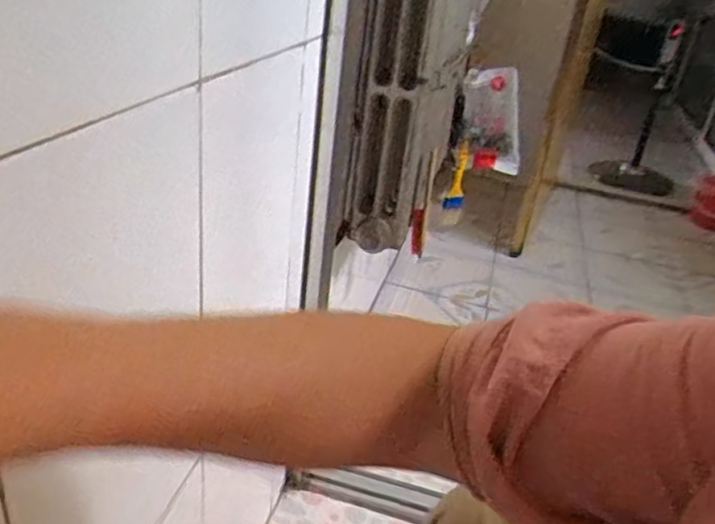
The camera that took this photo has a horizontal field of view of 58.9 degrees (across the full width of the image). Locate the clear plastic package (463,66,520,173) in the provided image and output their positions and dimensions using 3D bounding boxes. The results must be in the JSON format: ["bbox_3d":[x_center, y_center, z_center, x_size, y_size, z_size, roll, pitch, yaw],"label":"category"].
[{"bbox_3d":[0.332,-0.343,1.559,0.153,0.255,0.035,-9,21,-20],"label":"clear plastic package"}]

